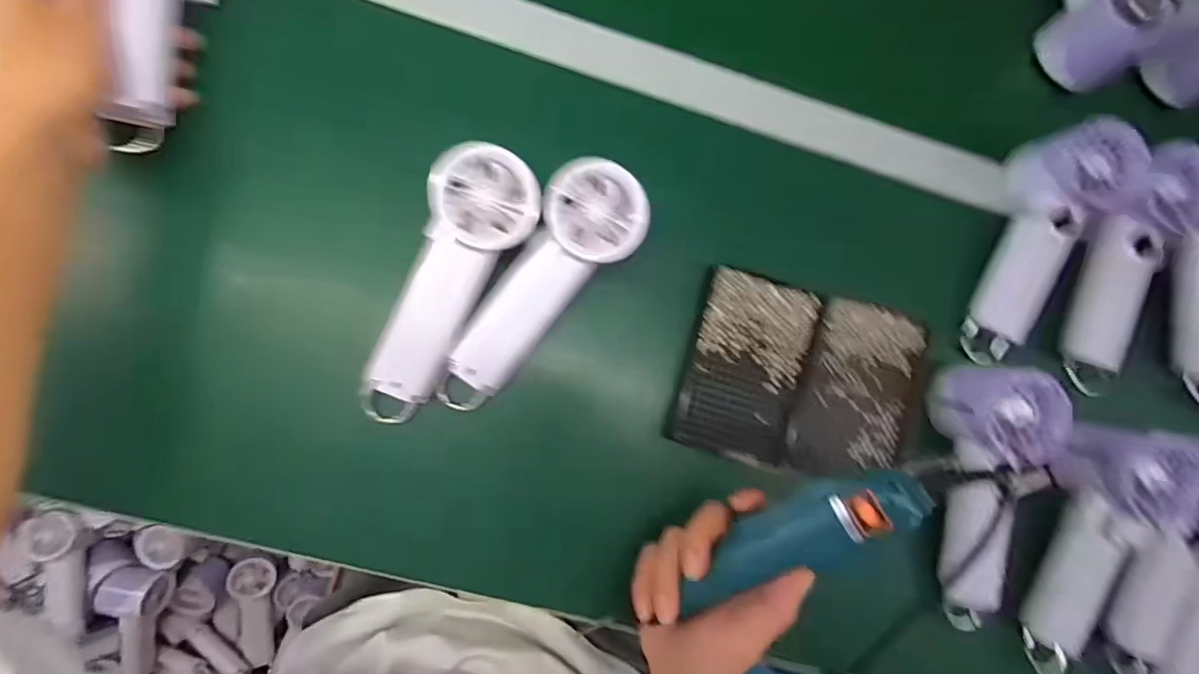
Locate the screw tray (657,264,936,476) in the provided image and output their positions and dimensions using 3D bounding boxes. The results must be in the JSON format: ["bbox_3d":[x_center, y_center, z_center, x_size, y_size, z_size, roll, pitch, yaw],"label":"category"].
[{"bbox_3d":[0.157,0.033,0.402,0.185,0.020,0.136,14,84,-7],"label":"screw tray"}]

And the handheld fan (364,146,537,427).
[{"bbox_3d":[-0.101,-0.030,0.351,0.062,0.032,0.192,25,98,-6],"label":"handheld fan"}]

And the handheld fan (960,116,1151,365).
[{"bbox_3d":[0.359,-0.071,0.429,0.068,0.075,0.200,18,100,-6],"label":"handheld fan"}]

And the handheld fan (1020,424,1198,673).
[{"bbox_3d":[0.378,0.167,0.400,0.091,0.035,0.193,14,99,-7],"label":"handheld fan"}]

